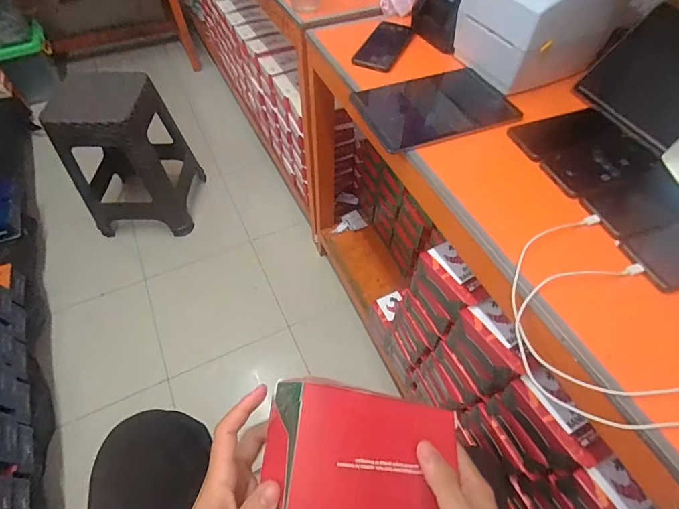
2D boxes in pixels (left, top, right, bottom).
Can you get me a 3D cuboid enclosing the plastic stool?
[{"bbox_3d":[-0.763,-0.361,1.356,0.365,0.488,0.334,2,55,1],"label":"plastic stool"}]

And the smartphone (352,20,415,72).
[{"bbox_3d":[0.089,-0.418,0.754,0.075,0.012,0.191,19,57,13],"label":"smartphone"}]

